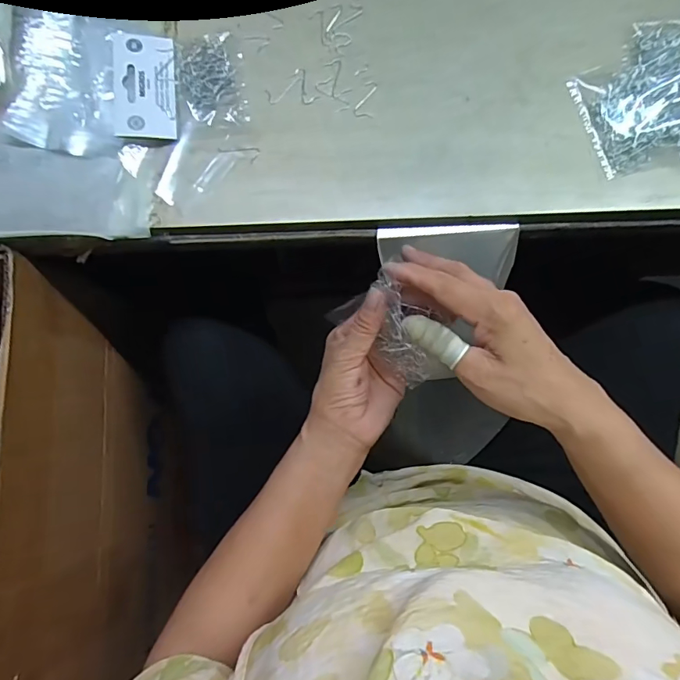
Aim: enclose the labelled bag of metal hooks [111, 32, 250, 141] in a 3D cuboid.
[{"bbox_3d":[-0.139,-0.224,0.391,0.110,0.012,0.101,-6,80,0],"label":"labelled bag of metal hooks"}]

